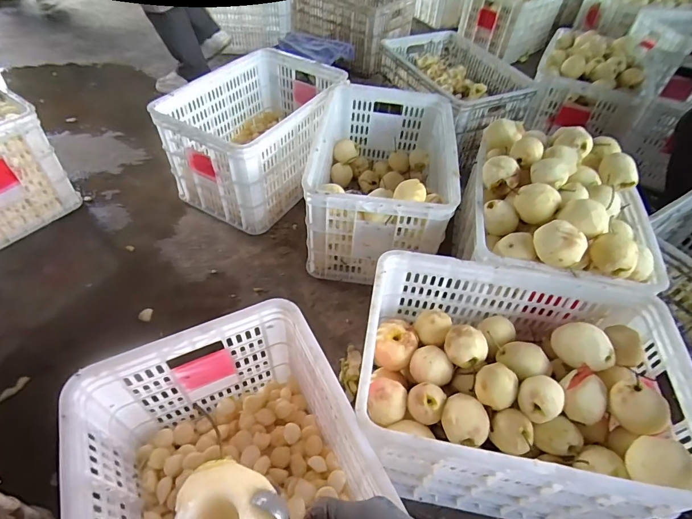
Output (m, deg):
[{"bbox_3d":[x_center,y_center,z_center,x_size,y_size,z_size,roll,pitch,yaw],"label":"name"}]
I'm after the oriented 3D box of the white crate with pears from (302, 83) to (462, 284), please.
[{"bbox_3d":[0.097,-0.230,1.135,0.346,0.286,0.517,8,49,2],"label":"white crate with pears"}]

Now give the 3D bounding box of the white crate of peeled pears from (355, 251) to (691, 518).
[{"bbox_3d":[0.287,0.234,0.740,0.508,0.284,0.366,11,49,4],"label":"white crate of peeled pears"}]

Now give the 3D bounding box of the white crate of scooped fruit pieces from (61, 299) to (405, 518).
[{"bbox_3d":[-0.152,0.371,0.564,0.338,0.256,0.513,-18,53,-19],"label":"white crate of scooped fruit pieces"}]

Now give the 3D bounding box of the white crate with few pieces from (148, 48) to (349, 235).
[{"bbox_3d":[-0.274,-0.395,1.261,0.374,0.294,0.531,25,52,16],"label":"white crate with few pieces"}]

